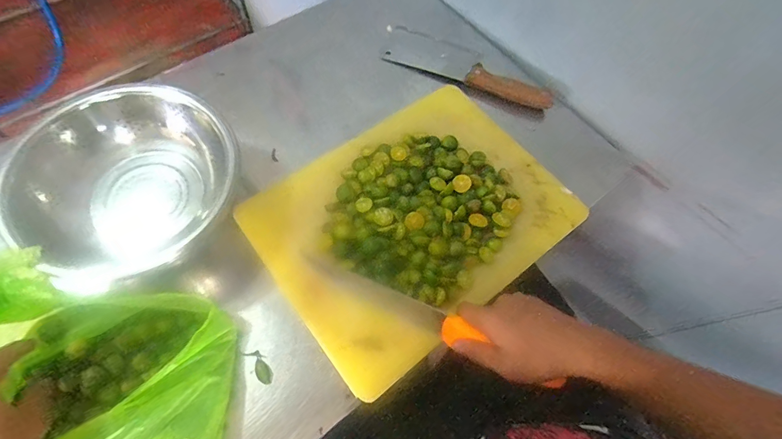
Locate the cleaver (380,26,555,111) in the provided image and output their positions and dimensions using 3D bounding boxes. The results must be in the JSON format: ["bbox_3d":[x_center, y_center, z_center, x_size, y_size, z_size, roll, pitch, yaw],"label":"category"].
[{"bbox_3d":[0.131,-0.262,0.661,0.298,0.027,0.079,23,66,7],"label":"cleaver"}]

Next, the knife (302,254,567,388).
[{"bbox_3d":[0.036,0.110,0.453,0.307,0.029,0.027,22,66,17],"label":"knife"}]

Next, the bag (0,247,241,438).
[{"bbox_3d":[-0.304,0.180,0.373,0.260,0.124,0.249,11,65,2],"label":"bag"}]

